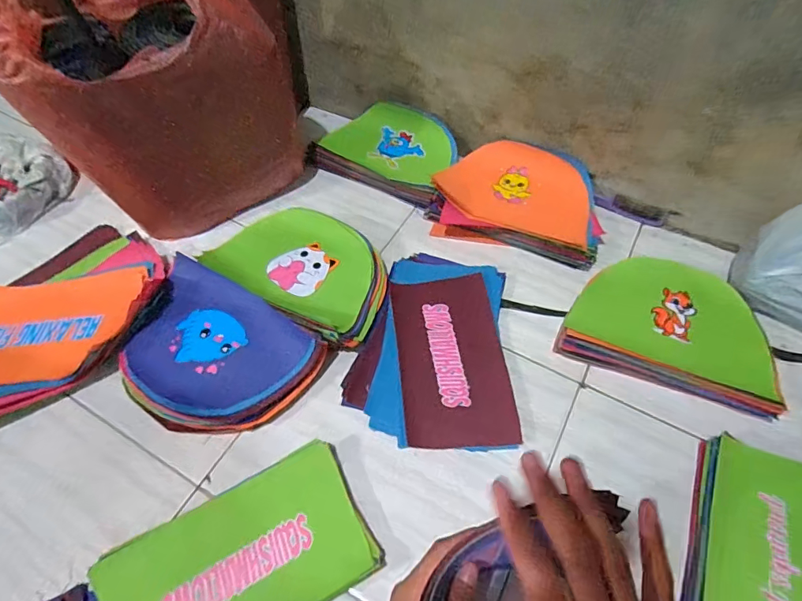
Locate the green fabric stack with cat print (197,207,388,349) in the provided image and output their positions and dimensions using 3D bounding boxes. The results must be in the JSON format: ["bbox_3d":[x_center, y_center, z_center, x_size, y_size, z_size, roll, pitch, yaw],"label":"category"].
[{"bbox_3d":[-0.155,-0.057,0.775,0.305,0.043,0.201,31,60,19],"label":"green fabric stack with cat print"}]

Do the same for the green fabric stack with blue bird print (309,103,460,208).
[{"bbox_3d":[-0.028,-0.318,0.952,0.282,0.063,0.204,21,58,13],"label":"green fabric stack with blue bird print"}]

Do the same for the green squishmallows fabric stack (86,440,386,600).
[{"bbox_3d":[-0.187,0.310,0.539,0.292,0.028,0.168,-25,59,-17],"label":"green squishmallows fabric stack"}]

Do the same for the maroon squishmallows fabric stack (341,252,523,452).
[{"bbox_3d":[0.054,0.066,0.726,0.242,0.019,0.326,6,55,3],"label":"maroon squishmallows fabric stack"}]

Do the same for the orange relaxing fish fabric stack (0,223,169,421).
[{"bbox_3d":[-0.552,0.028,0.718,0.272,0.072,0.368,34,61,20],"label":"orange relaxing fish fabric stack"}]

